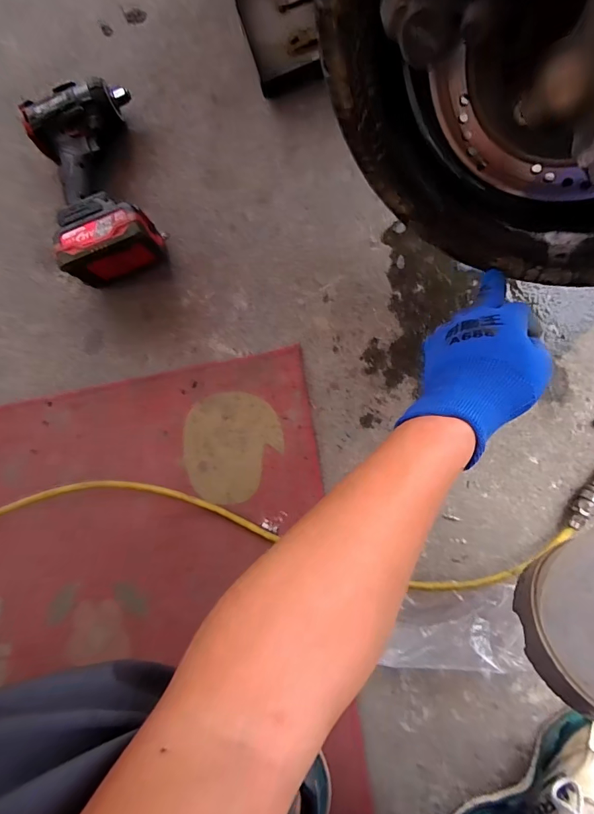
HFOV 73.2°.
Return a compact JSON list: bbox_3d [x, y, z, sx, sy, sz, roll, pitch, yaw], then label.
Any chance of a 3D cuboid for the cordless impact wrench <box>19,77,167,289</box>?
[{"bbox_3d":[-0.251,-0.281,0.503,0.112,0.090,0.226,-13,88,7],"label":"cordless impact wrench"}]

